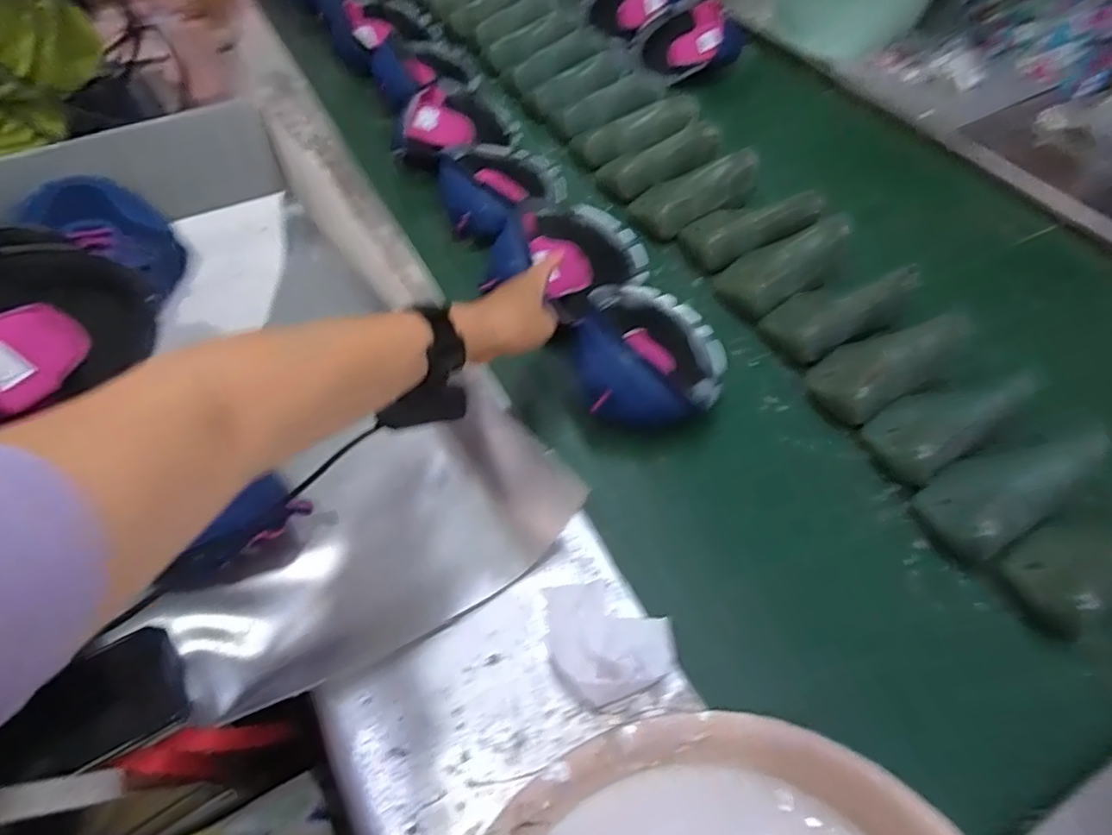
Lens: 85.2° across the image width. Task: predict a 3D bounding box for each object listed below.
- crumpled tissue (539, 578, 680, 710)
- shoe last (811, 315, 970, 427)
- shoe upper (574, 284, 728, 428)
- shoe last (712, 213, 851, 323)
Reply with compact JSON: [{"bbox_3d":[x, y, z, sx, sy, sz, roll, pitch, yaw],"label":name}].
[{"bbox_3d":[0.041,0.167,0.475,0.092,0.028,0.097,-19,58,-12],"label":"crumpled tissue"},{"bbox_3d":[0.354,-0.060,0.649,0.165,0.059,0.085,-27,60,-17],"label":"shoe last"},{"bbox_3d":[0.106,-0.073,0.640,0.144,0.089,0.190,18,58,12],"label":"shoe upper"},{"bbox_3d":[0.282,-0.183,0.735,0.173,0.061,0.083,-24,59,-15],"label":"shoe last"}]

